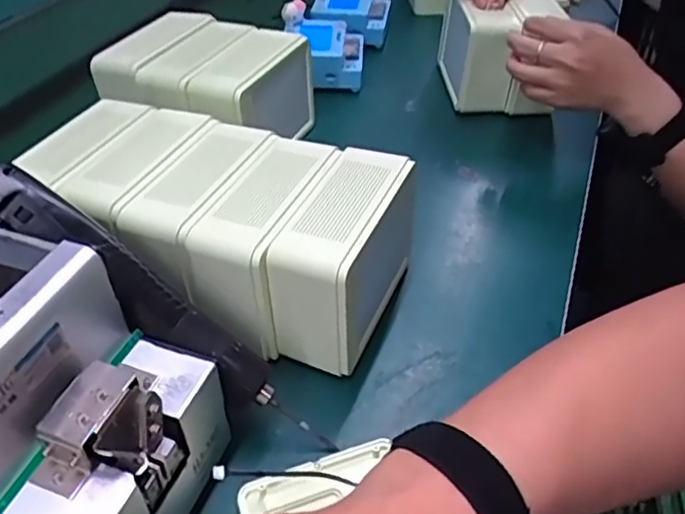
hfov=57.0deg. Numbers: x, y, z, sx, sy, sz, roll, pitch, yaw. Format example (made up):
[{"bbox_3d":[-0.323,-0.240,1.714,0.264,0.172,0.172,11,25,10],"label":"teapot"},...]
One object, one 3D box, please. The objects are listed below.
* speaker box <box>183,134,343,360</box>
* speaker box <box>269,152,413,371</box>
[{"bbox_3d":[-0.051,-0.019,0.456,0.058,0.088,0.133,15,44,17],"label":"speaker box"},{"bbox_3d":[0.006,0.001,0.455,0.060,0.108,0.149,14,44,17],"label":"speaker box"}]

